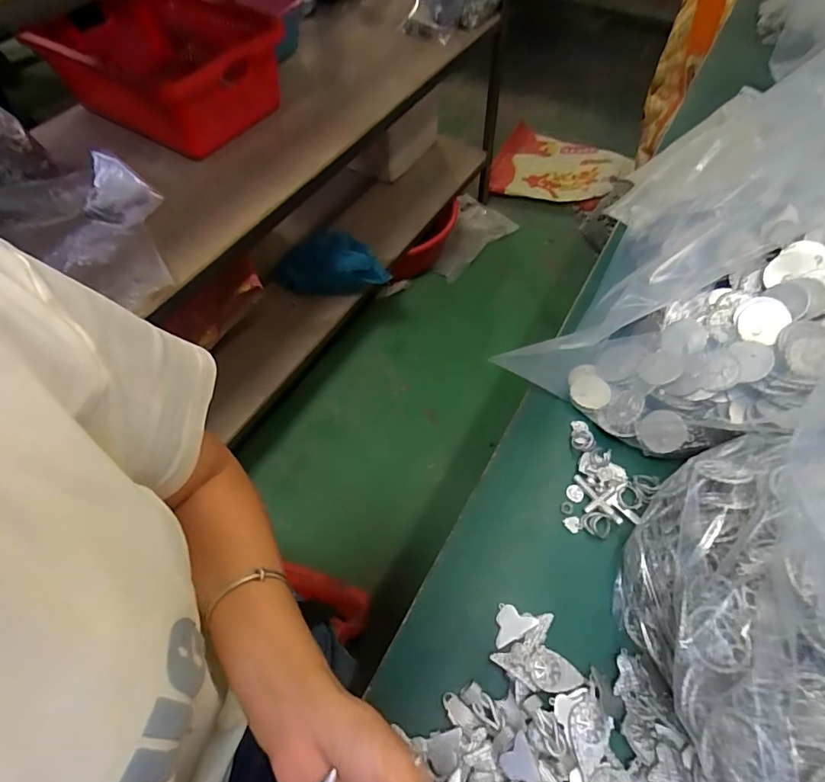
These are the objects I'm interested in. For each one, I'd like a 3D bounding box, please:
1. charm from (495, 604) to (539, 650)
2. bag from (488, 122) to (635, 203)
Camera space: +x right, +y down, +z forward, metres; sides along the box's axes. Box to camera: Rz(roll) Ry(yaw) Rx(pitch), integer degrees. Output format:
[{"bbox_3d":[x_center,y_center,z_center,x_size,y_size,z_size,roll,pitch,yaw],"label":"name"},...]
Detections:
[{"bbox_3d":[0.075,0.179,0.362,0.035,0.005,0.025,-26,61,-13],"label":"charm"},{"bbox_3d":[0.512,-0.775,1.648,0.454,0.135,0.278,13,60,10],"label":"bag"}]

